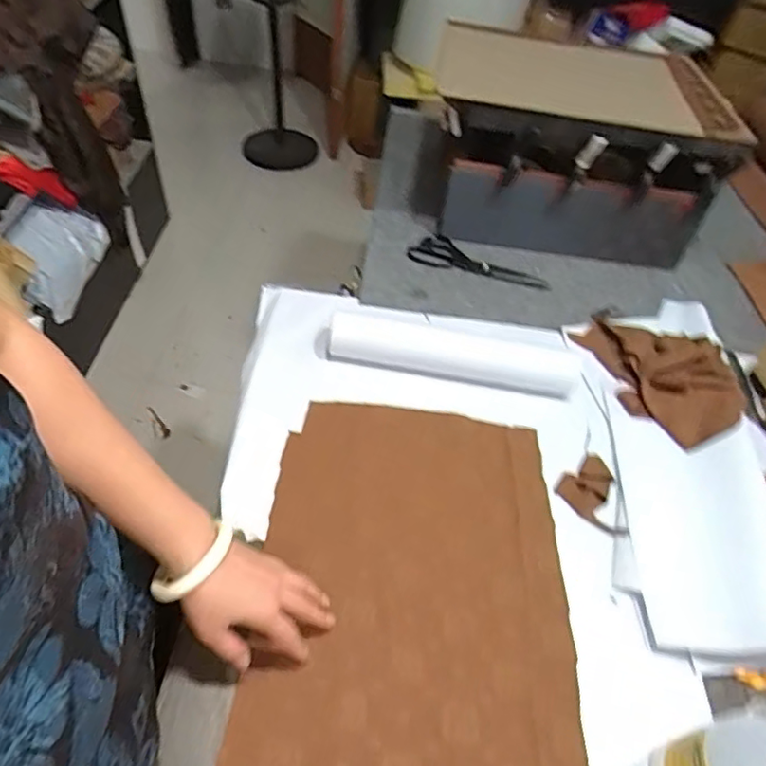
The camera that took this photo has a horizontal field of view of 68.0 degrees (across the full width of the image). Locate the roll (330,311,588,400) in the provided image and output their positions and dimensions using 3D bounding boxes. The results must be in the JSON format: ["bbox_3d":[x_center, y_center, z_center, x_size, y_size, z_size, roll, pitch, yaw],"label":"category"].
[{"bbox_3d":[0.102,-0.046,0.850,0.372,0.051,0.067,11,49,3],"label":"roll"}]

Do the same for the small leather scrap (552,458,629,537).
[{"bbox_3d":[0.286,0.150,0.745,0.084,0.009,0.100,-28,58,-26],"label":"small leather scrap"}]

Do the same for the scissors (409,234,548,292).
[{"bbox_3d":[0.172,-0.212,1.011,0.243,0.014,0.075,17,50,11],"label":"scissors"}]

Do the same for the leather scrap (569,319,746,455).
[{"bbox_3d":[0.426,-0.024,0.865,0.171,0.053,0.253,-17,54,-19],"label":"leather scrap"}]

